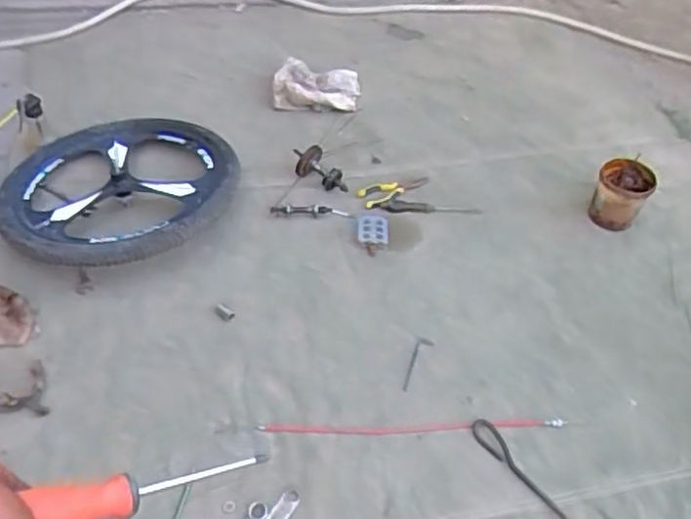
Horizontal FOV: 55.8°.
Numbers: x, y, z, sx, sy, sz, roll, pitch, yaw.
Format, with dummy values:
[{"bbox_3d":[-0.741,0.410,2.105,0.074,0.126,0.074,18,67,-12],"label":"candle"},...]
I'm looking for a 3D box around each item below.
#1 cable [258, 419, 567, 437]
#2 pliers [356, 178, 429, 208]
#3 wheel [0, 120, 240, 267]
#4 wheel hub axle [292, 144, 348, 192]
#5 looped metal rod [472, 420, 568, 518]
[{"bbox_3d":[0.121,0.313,1.203,0.556,0.013,0.029,1,48,-2],"label":"cable"},{"bbox_3d":[0.123,-0.167,1.585,0.173,0.020,0.065,-13,50,-14],"label":"pliers"},{"bbox_3d":[-0.523,-0.172,1.527,0.534,0.102,0.494,2,48,-2],"label":"wheel"},{"bbox_3d":[-0.062,-0.223,1.598,0.175,0.064,0.071,41,62,11],"label":"wheel hub axle"},{"bbox_3d":[0.331,0.400,1.138,0.046,0.010,0.300,-26,54,-24],"label":"looped metal rod"}]

